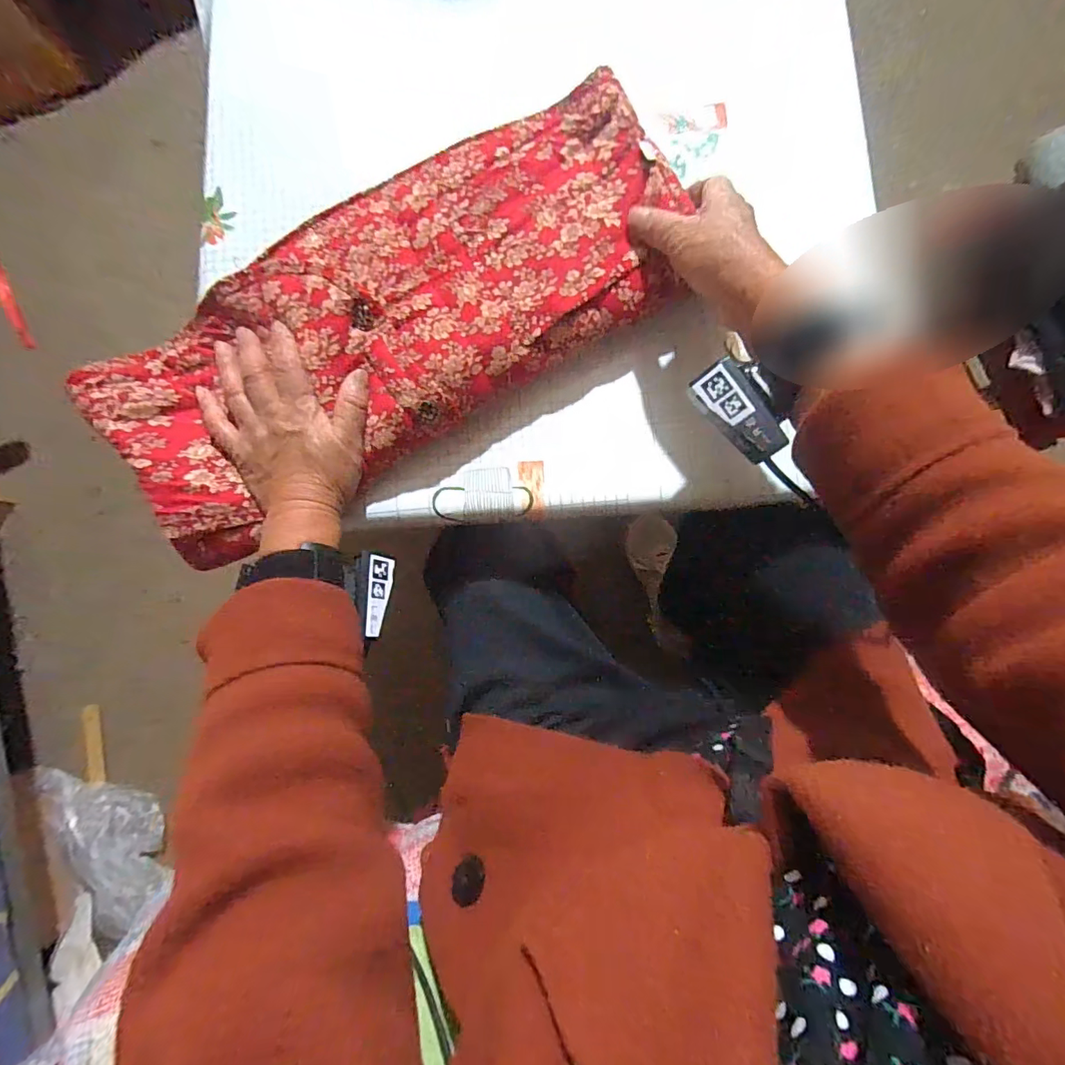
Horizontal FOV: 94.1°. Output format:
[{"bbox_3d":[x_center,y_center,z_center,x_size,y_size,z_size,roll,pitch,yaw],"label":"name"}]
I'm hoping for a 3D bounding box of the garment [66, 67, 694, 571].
[{"bbox_3d":[-0.106,-0.174,0.386,0.454,0.055,0.197,-30,81,-2],"label":"garment"}]

